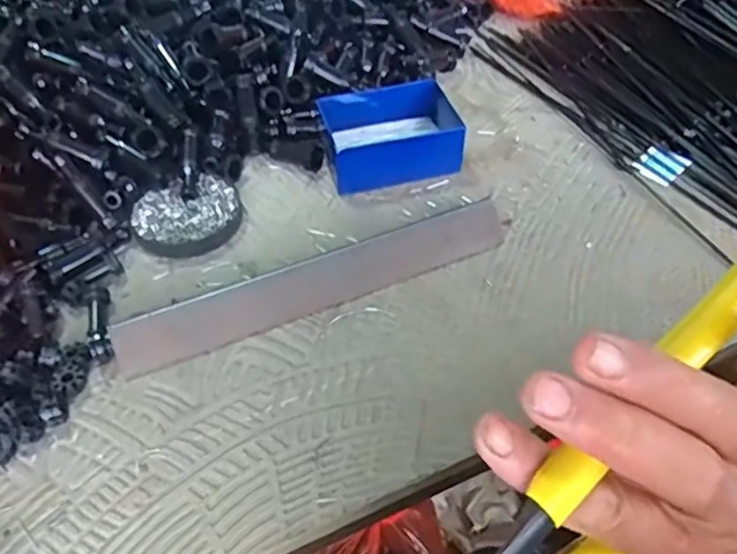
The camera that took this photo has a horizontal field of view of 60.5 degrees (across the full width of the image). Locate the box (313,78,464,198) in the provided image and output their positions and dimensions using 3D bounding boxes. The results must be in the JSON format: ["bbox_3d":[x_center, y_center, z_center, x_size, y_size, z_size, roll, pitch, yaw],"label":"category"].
[{"bbox_3d":[0.018,-0.119,0.531,0.112,0.041,0.084,-10,50,-7],"label":"box"}]

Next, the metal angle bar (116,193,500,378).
[{"bbox_3d":[-0.031,0.002,0.438,0.279,0.027,0.027,-20,52,-15],"label":"metal angle bar"}]

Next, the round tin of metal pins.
[{"bbox_3d":[-0.138,-0.046,0.489,0.081,0.013,0.070,-24,53,-18],"label":"round tin of metal pins"}]

